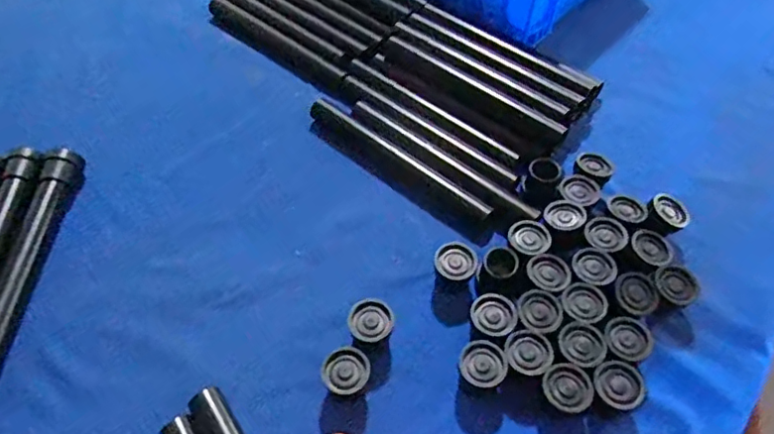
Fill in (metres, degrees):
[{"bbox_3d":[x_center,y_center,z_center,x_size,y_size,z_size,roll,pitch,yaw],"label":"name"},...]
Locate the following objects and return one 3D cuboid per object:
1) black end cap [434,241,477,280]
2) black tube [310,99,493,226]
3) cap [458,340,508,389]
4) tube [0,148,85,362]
[{"bbox_3d":[0.058,0.043,0.481,0.035,0.037,0.030,15,55,10],"label":"black end cap"},{"bbox_3d":[0.006,-0.056,0.556,0.218,0.020,0.021,36,60,22],"label":"black tube"},{"bbox_3d":[0.071,0.117,0.428,0.035,0.035,0.033,1,54,-1],"label":"cap"},{"bbox_3d":[-0.315,0.043,0.480,0.029,0.032,0.241,3,54,1],"label":"tube"}]

